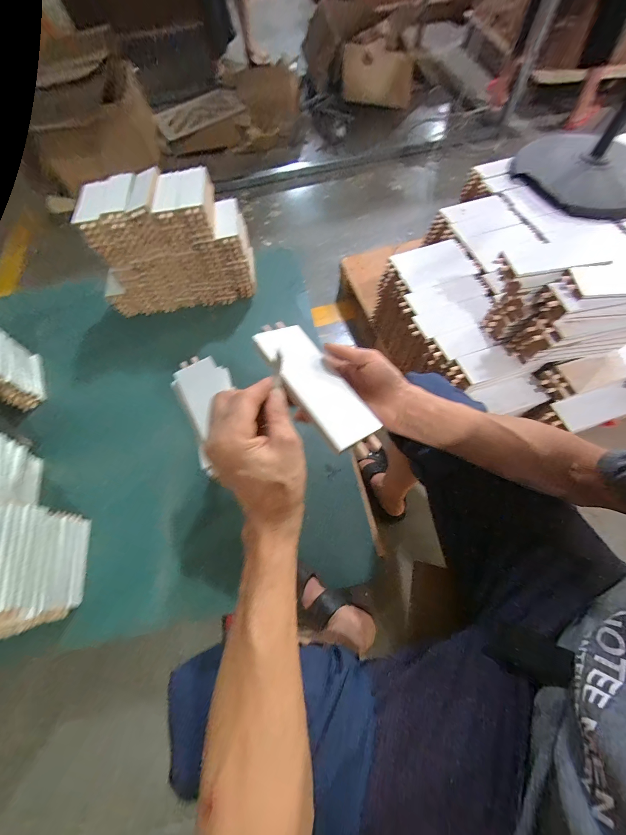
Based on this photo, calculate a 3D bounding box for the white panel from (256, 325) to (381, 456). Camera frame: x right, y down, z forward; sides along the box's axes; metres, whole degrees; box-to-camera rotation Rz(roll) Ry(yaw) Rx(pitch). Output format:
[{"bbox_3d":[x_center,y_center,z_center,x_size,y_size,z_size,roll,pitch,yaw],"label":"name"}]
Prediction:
[{"bbox_3d":[0.001,-0.042,0.344,0.072,0.007,0.173,-23,67,-32],"label":"white panel"}]

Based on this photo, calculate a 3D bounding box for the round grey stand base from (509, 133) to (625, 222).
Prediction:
[{"bbox_3d":[0.767,-0.685,0.820,0.319,0.059,0.350,-1,65,3],"label":"round grey stand base"}]

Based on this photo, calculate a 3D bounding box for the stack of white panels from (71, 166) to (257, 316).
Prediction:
[{"bbox_3d":[-0.431,-0.511,0.909,0.457,0.290,0.172,-10,65,-2],"label":"stack of white panels"}]

